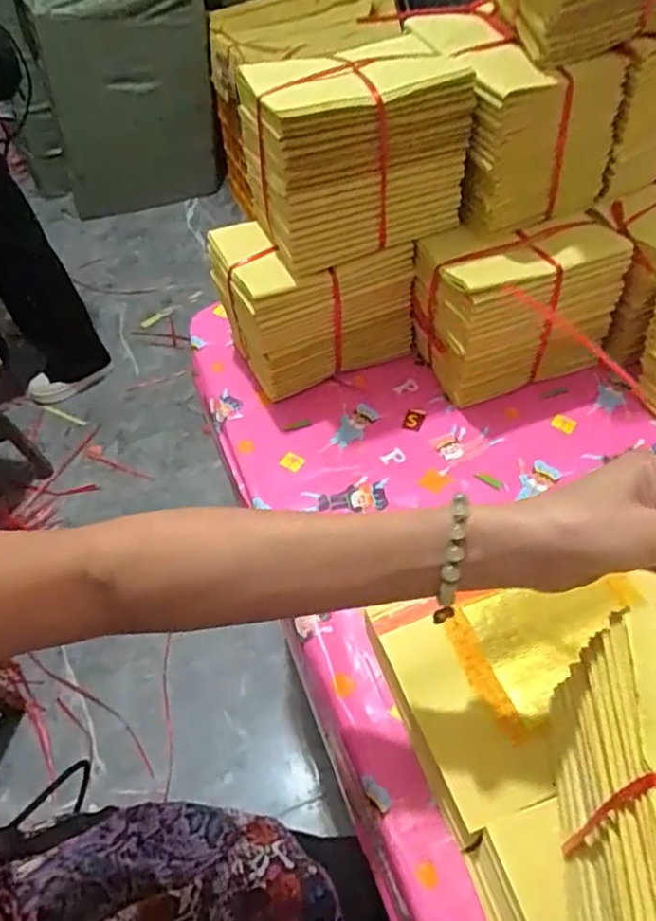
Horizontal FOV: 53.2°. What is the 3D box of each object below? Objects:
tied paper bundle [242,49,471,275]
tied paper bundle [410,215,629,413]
[{"bbox_3d":[0.024,-0.263,0.566,0.169,0.135,0.102,-17,51,-10],"label":"tied paper bundle"},{"bbox_3d":[0.179,-0.150,0.638,0.168,0.142,0.096,-17,51,-10],"label":"tied paper bundle"}]

